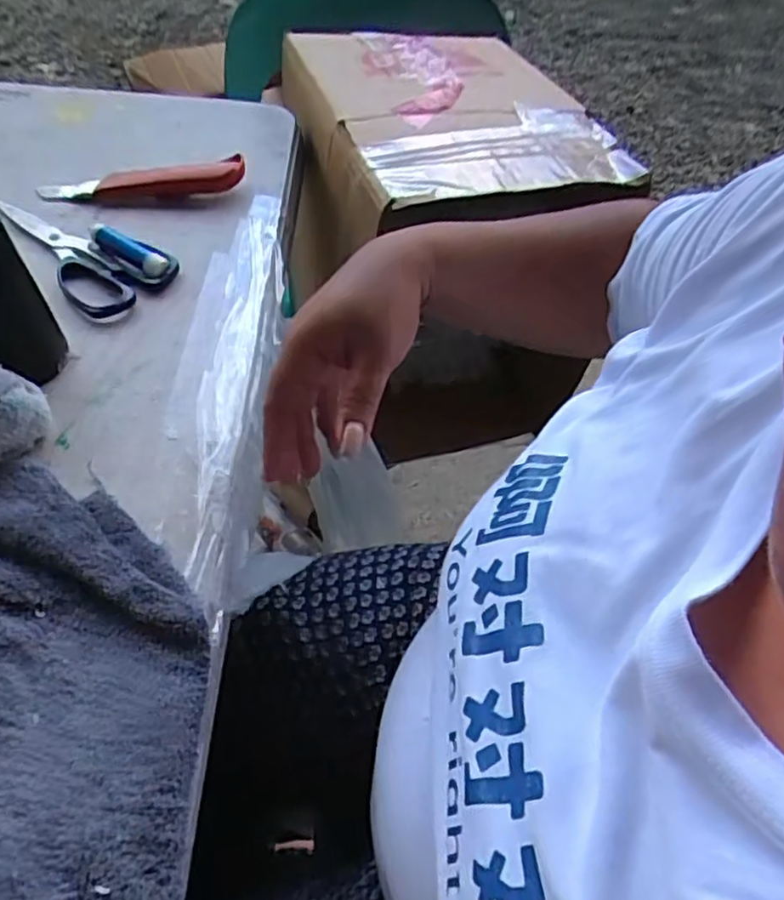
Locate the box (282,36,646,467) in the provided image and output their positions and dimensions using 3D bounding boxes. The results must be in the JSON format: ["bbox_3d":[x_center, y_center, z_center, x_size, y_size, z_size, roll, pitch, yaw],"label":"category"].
[{"bbox_3d":[0.047,-0.249,0.771,0.274,0.310,0.348,-9,54,-12],"label":"box"}]

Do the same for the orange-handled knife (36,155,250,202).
[{"bbox_3d":[-0.211,-0.226,0.572,0.169,0.022,0.033,-7,54,-9],"label":"orange-handled knife"}]

